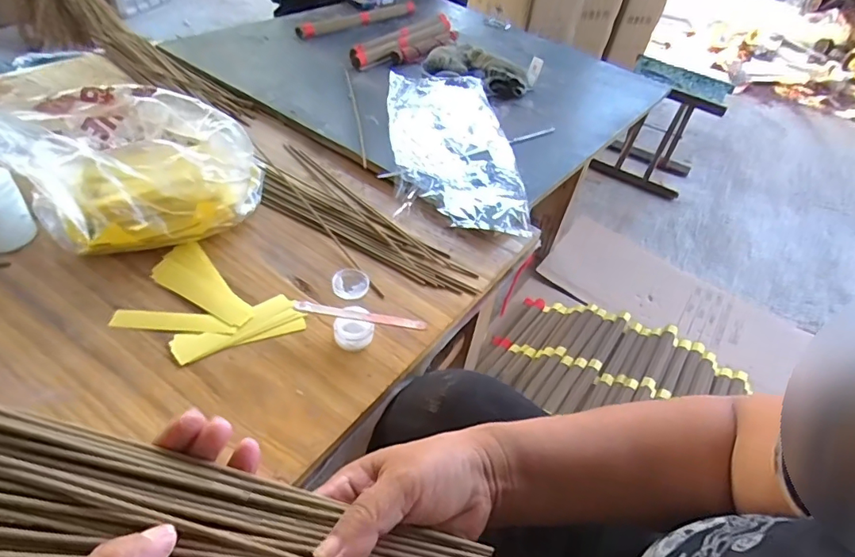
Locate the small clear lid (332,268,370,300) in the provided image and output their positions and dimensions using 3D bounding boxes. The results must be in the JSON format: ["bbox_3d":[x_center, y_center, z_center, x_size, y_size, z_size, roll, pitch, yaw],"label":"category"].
[{"bbox_3d":[-0.079,0.004,0.523,0.036,0.008,0.040,22,44,12],"label":"small clear lid"}]

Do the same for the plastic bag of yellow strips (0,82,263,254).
[{"bbox_3d":[-0.326,-0.133,0.531,0.263,0.139,0.198,24,45,13],"label":"plastic bag of yellow strips"}]

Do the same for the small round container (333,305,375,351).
[{"bbox_3d":[-0.069,0.047,0.468,0.033,0.028,0.032,6,44,-5],"label":"small round container"}]

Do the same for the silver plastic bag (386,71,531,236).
[{"bbox_3d":[0.033,-0.205,0.723,0.172,0.034,0.379,2,44,-9],"label":"silver plastic bag"}]

